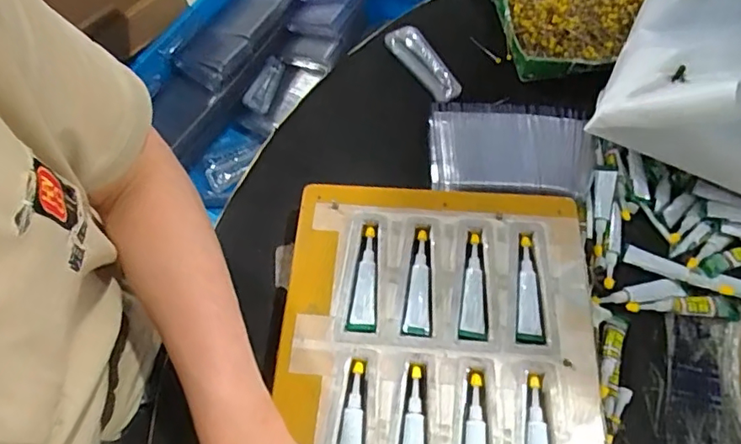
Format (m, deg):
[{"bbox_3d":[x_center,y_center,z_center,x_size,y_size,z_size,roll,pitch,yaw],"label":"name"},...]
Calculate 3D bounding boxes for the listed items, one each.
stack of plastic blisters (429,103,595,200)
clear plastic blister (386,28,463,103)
[{"bbox_3d":[0.128,-0.063,0.497,0.145,0.024,0.104,3,61,3],"label":"stack of plastic blisters"},{"bbox_3d":[0.056,-0.168,0.573,0.030,0.018,0.111,-31,65,-15],"label":"clear plastic blister"}]

